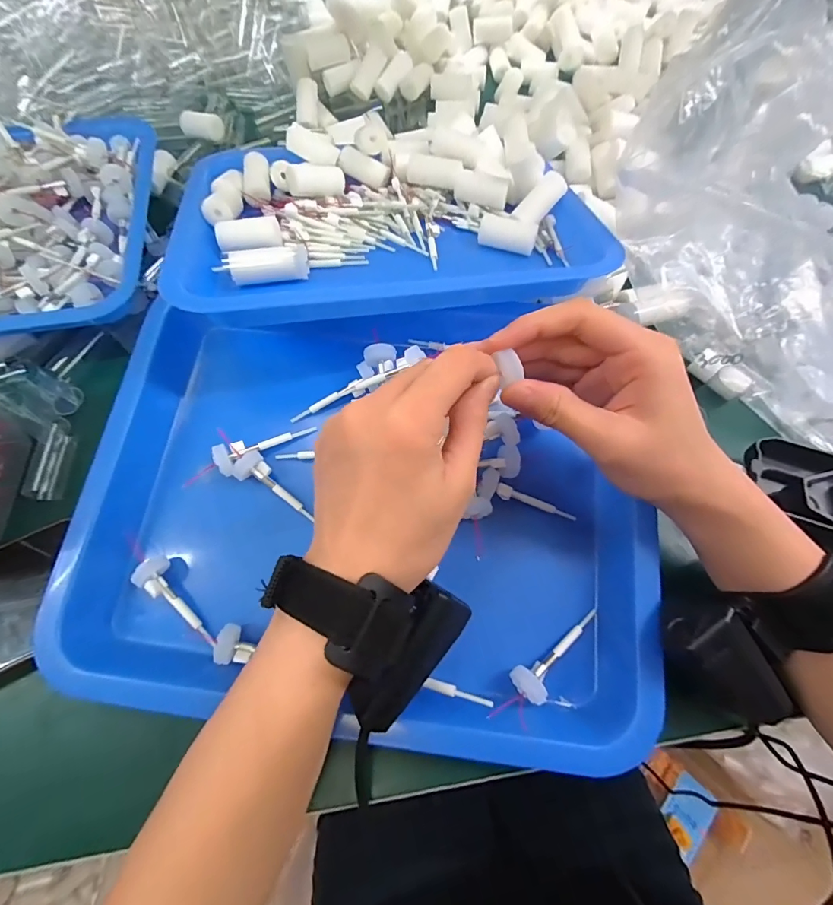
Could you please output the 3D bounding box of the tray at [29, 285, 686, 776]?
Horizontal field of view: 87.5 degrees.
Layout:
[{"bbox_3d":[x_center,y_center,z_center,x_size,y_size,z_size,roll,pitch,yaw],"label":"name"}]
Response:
[{"bbox_3d":[-0.027,0.023,0.284,0.326,0.064,0.270,7,68,3],"label":"tray"}]

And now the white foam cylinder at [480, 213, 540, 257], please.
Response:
[{"bbox_3d":[0.067,-0.159,0.317,0.041,0.014,0.019,13,68,6],"label":"white foam cylinder"}]

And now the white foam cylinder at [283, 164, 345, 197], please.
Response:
[{"bbox_3d":[-0.075,-0.203,0.326,0.044,0.017,0.015,-15,67,-24],"label":"white foam cylinder"}]

